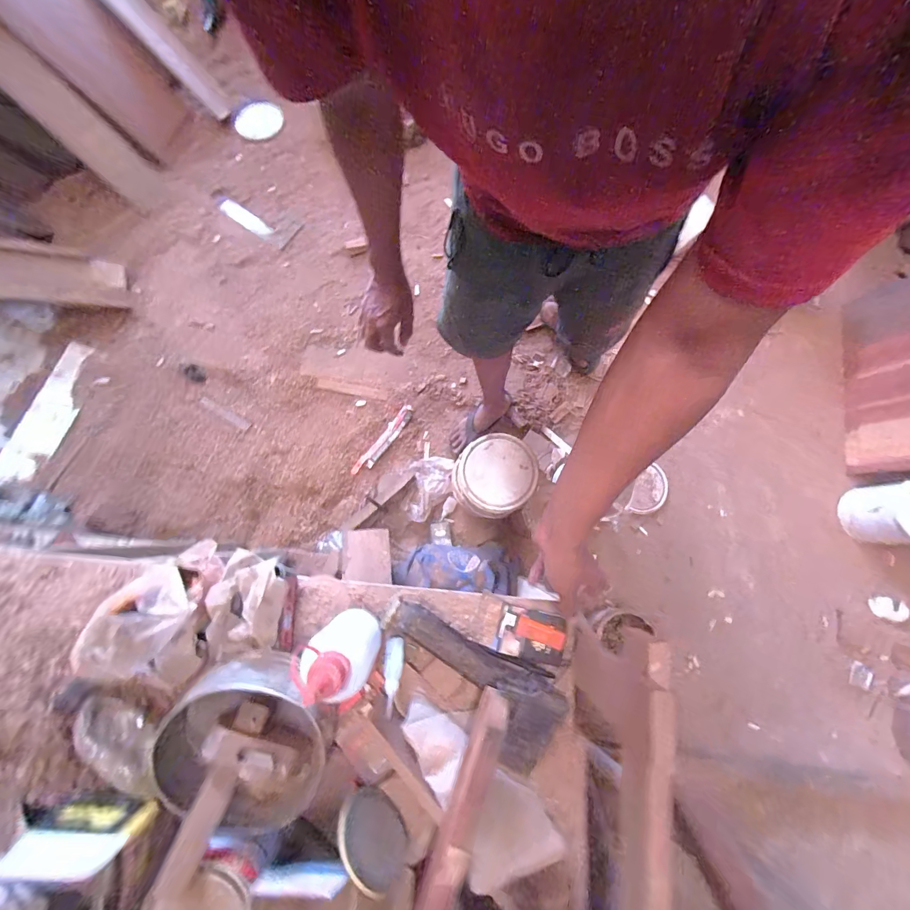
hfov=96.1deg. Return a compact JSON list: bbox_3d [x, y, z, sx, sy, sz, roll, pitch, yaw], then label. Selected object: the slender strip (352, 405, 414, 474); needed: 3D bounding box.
[{"bbox_3d":[-0.234,-0.048,1.346,0.047,0.022,0.284,35,75,9],"label":"slender strip"}]

